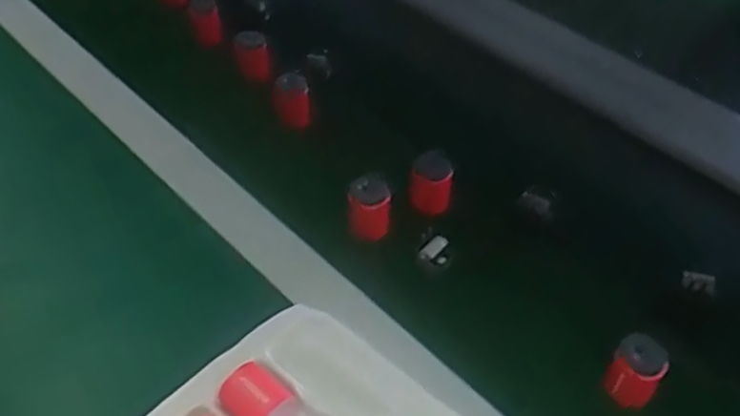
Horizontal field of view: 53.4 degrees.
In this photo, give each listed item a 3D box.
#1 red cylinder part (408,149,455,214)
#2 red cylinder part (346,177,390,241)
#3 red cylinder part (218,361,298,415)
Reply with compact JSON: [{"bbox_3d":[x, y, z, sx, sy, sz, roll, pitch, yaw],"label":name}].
[{"bbox_3d":[0.048,-0.019,0.576,0.031,0.039,0.031,6,45,3],"label":"red cylinder part"},{"bbox_3d":[-0.001,0.001,0.550,0.031,0.036,0.034,0,45,-3],"label":"red cylinder part"},{"bbox_3d":[-0.066,0.111,0.431,0.037,0.025,0.035,32,52,25],"label":"red cylinder part"}]

